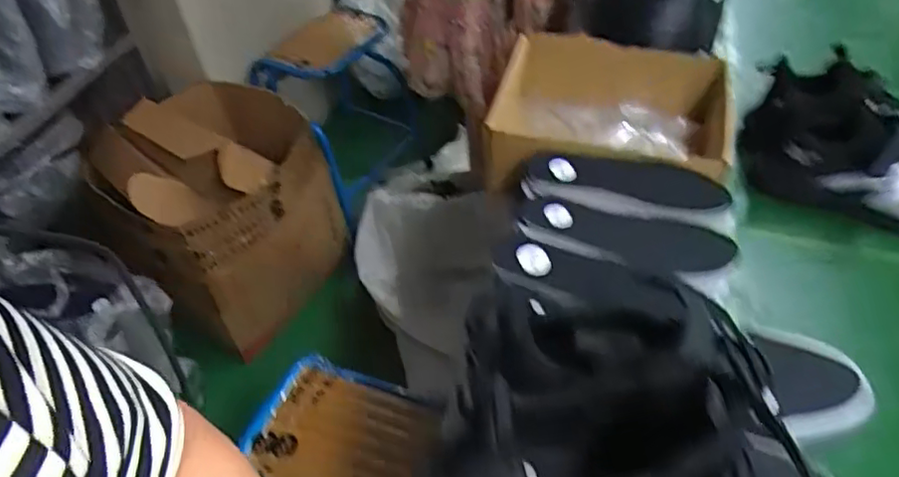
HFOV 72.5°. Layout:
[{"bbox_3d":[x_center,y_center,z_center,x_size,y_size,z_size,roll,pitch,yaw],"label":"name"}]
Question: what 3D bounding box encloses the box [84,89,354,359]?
[{"bbox_3d":[-0.493,-0.061,1.380,0.357,0.444,0.432,21,52,22],"label":"box"}]

